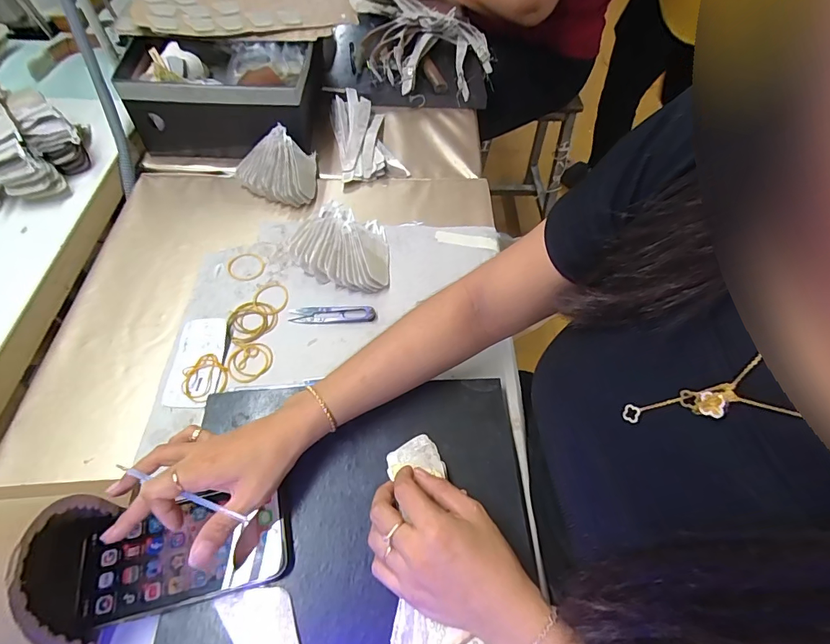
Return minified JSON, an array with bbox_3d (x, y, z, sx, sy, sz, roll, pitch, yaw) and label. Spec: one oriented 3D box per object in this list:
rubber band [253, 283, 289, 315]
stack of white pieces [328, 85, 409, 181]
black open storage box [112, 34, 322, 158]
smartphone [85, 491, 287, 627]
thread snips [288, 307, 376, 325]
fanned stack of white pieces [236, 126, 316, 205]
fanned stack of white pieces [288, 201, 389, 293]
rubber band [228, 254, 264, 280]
[{"bbox_3d":[-0.177,-0.030,0.521,0.041,0.004,0.048,-10,59,-9],"label":"rubber band"},{"bbox_3d":[-0.087,-0.310,0.693,0.095,0.025,0.204,-14,60,-11],"label":"stack of white pieces"},{"bbox_3d":[-0.284,-0.343,0.648,0.253,0.123,0.141,0,58,-2],"label":"black open storage box"},{"bbox_3d":[-0.190,0.193,0.349,0.157,0.013,0.071,-7,58,-10],"label":"smartphone"},{"bbox_3d":[-0.099,-0.009,0.508,0.100,0.006,0.024,-1,58,-3],"label":"thread snips"},{"bbox_3d":[-0.193,-0.229,0.621,0.121,0.052,0.105,22,60,11],"label":"fanned stack of white pieces"},{"bbox_3d":[-0.098,-0.105,0.551,0.137,0.035,0.131,6,58,1],"label":"fanned stack of white pieces"},{"bbox_3d":[-0.220,-0.072,0.551,0.047,0.004,0.046,1,58,-2],"label":"rubber band"}]

